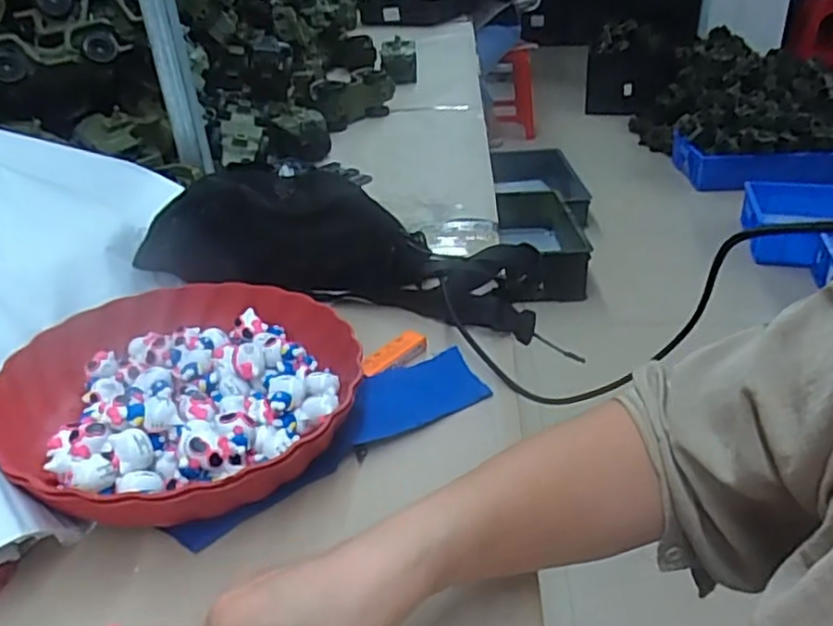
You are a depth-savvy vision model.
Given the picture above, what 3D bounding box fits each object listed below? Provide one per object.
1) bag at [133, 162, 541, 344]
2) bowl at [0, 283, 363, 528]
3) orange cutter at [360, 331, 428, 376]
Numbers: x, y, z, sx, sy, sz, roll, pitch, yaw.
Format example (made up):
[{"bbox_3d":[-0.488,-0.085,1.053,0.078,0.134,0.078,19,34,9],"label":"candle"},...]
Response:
[{"bbox_3d":[-0.066,-0.059,0.641,0.373,0.117,0.130,12,31,-1],"label":"bag"},{"bbox_3d":[-0.160,0.059,0.482,0.237,0.060,0.235,-3,31,2],"label":"bowl"},{"bbox_3d":[-0.018,0.034,0.552,0.020,0.014,0.062,24,40,38],"label":"orange cutter"}]

